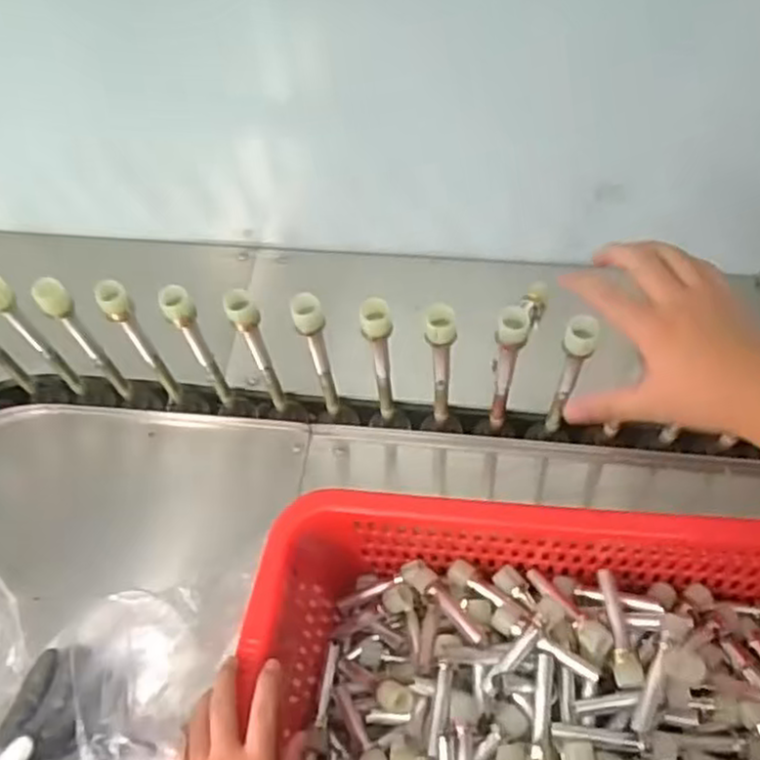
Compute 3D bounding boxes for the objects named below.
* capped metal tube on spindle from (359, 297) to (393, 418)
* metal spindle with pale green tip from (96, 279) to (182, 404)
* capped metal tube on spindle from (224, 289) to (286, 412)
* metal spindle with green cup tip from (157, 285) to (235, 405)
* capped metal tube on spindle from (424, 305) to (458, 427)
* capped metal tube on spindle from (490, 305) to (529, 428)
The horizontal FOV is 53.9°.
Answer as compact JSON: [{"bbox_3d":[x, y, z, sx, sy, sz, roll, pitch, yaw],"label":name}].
[{"bbox_3d":[0.000,-0.011,0.624,0.022,0.173,0.018,-5,60,0],"label":"capped metal tube on spindle"},{"bbox_3d":[-0.206,-0.022,0.662,0.022,0.194,0.021,-33,64,-15],"label":"metal spindle with pale green tip"},{"bbox_3d":[-0.104,-0.019,0.640,0.023,0.173,0.018,-19,61,-8],"label":"capped metal tube on spindle"},{"bbox_3d":[-0.154,-0.017,0.652,0.021,0.197,0.017,-20,61,-8],"label":"metal spindle with green cup tip"},{"bbox_3d":[0.049,-0.006,0.616,0.022,0.169,0.020,4,61,5],"label":"capped metal tube on spindle"},{"bbox_3d":[0.101,-0.005,0.610,0.022,0.169,0.017,11,62,9],"label":"capped metal tube on spindle"}]

